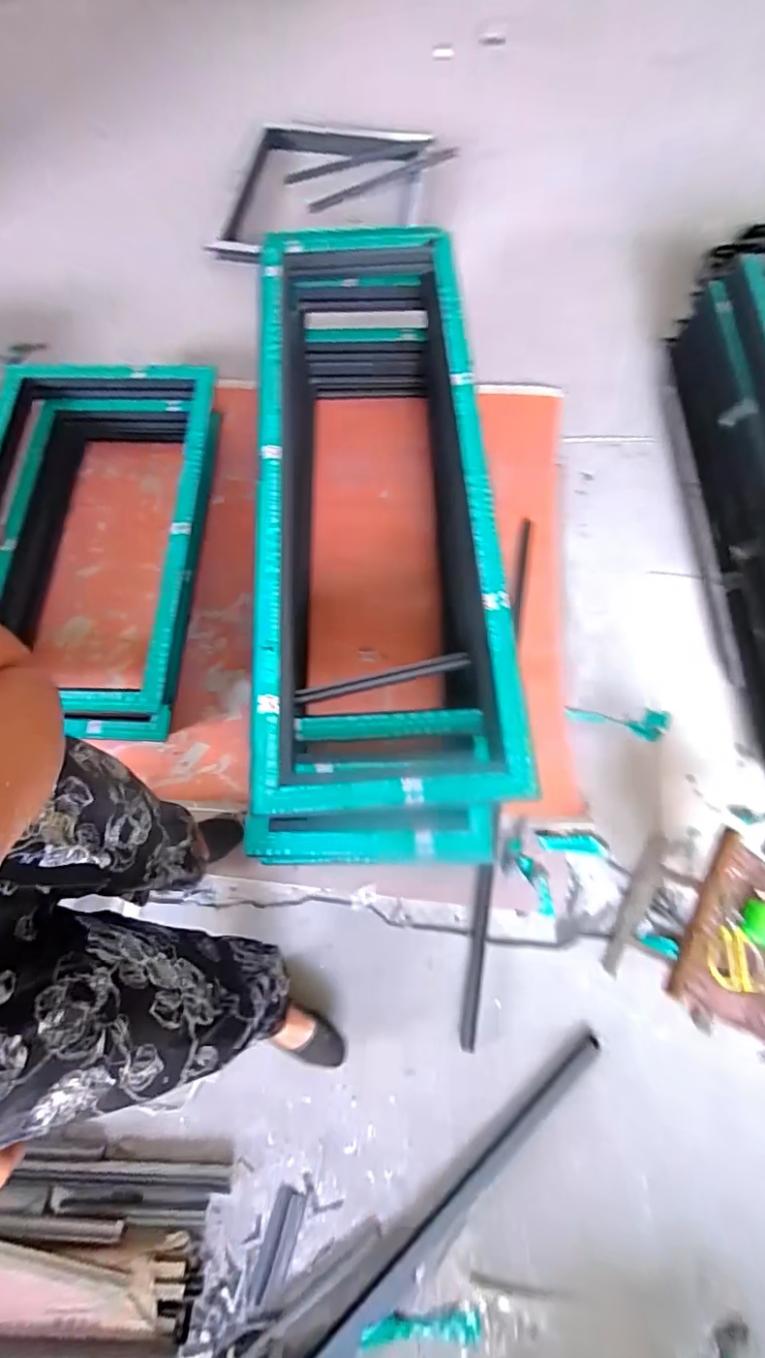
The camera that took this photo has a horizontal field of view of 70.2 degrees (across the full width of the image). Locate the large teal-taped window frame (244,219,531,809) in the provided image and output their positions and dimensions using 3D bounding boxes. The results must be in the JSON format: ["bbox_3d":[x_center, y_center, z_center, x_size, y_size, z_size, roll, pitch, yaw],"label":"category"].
[{"bbox_3d":[-0.020,-0.456,1.150,0.486,0.056,1.439,-3,70,-1],"label":"large teal-taped window frame"}]

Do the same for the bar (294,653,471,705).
[{"bbox_3d":[-0.001,-0.001,1.084,0.347,0.022,0.029,-11,71,-4],"label":"bar"}]

